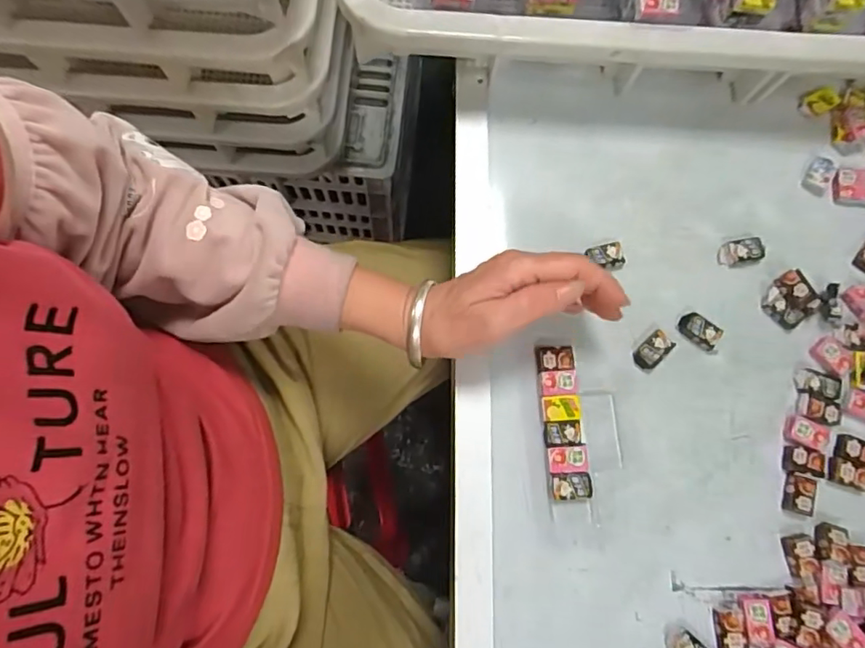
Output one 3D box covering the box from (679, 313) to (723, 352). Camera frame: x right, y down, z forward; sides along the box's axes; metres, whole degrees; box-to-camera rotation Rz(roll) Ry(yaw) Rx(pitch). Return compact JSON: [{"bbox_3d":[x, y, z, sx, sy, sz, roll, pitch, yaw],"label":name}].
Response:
[{"bbox_3d":[0.190,0.005,0.392,0.029,0.008,0.019,36,79,5],"label":"box"}]

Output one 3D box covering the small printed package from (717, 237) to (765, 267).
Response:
[{"bbox_3d":[0.228,-0.054,0.405,0.032,0.009,0.017,-10,79,-5],"label":"small printed package"}]

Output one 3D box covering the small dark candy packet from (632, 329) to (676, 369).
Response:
[{"bbox_3d":[0.155,0.019,0.387,0.017,0.007,0.029,43,79,6],"label":"small dark candy packet"}]

